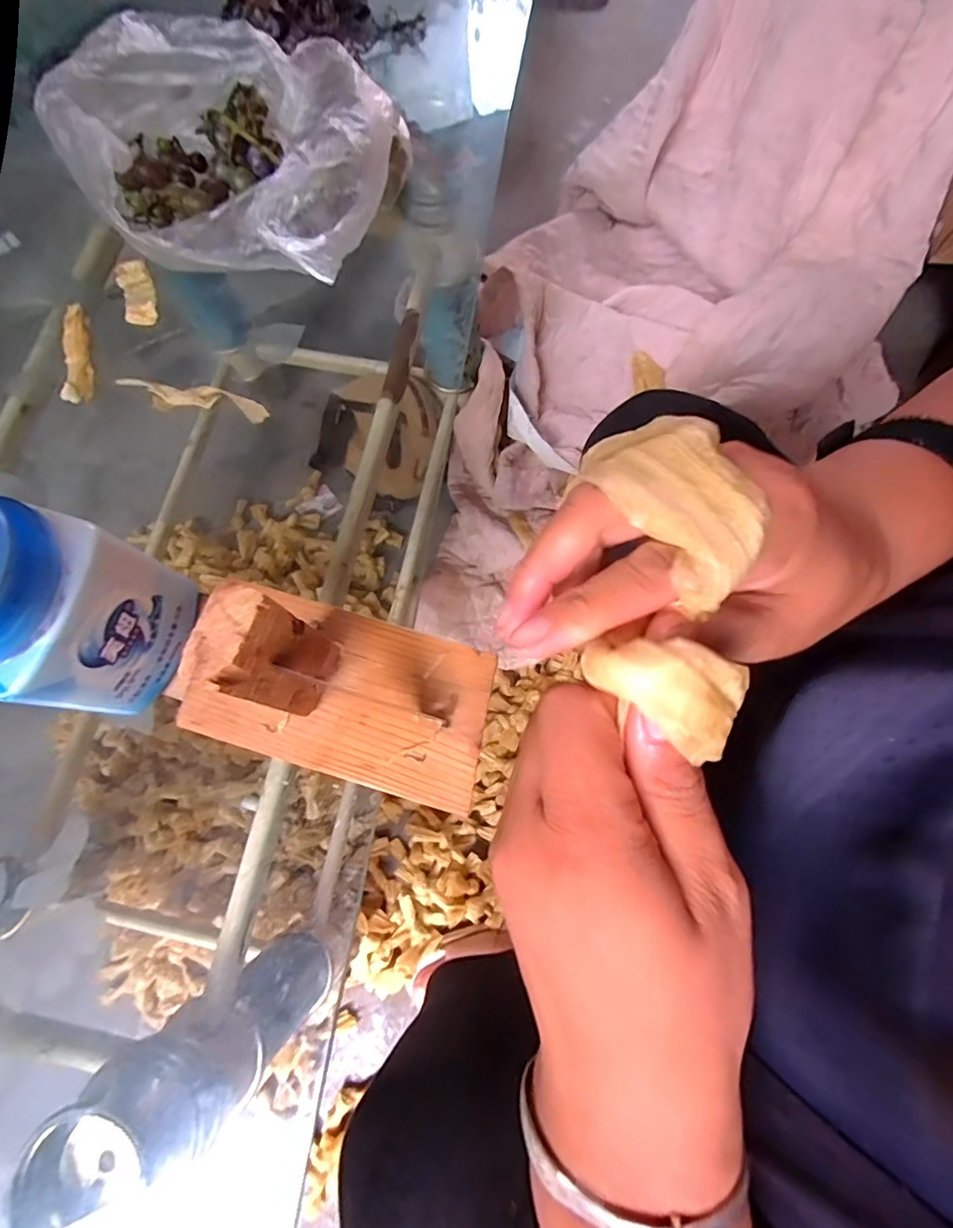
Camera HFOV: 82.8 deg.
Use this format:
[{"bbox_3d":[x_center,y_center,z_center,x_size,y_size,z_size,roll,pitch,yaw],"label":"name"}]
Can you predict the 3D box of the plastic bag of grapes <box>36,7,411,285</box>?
[{"bbox_3d":[-0.167,-0.317,0.376,0.213,0.084,0.180,15,76,5],"label":"plastic bag of grapes"}]

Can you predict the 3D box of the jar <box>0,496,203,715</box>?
[{"bbox_3d":[-0.207,-0.002,0.261,0.076,0.106,0.083,15,76,5],"label":"jar"}]

